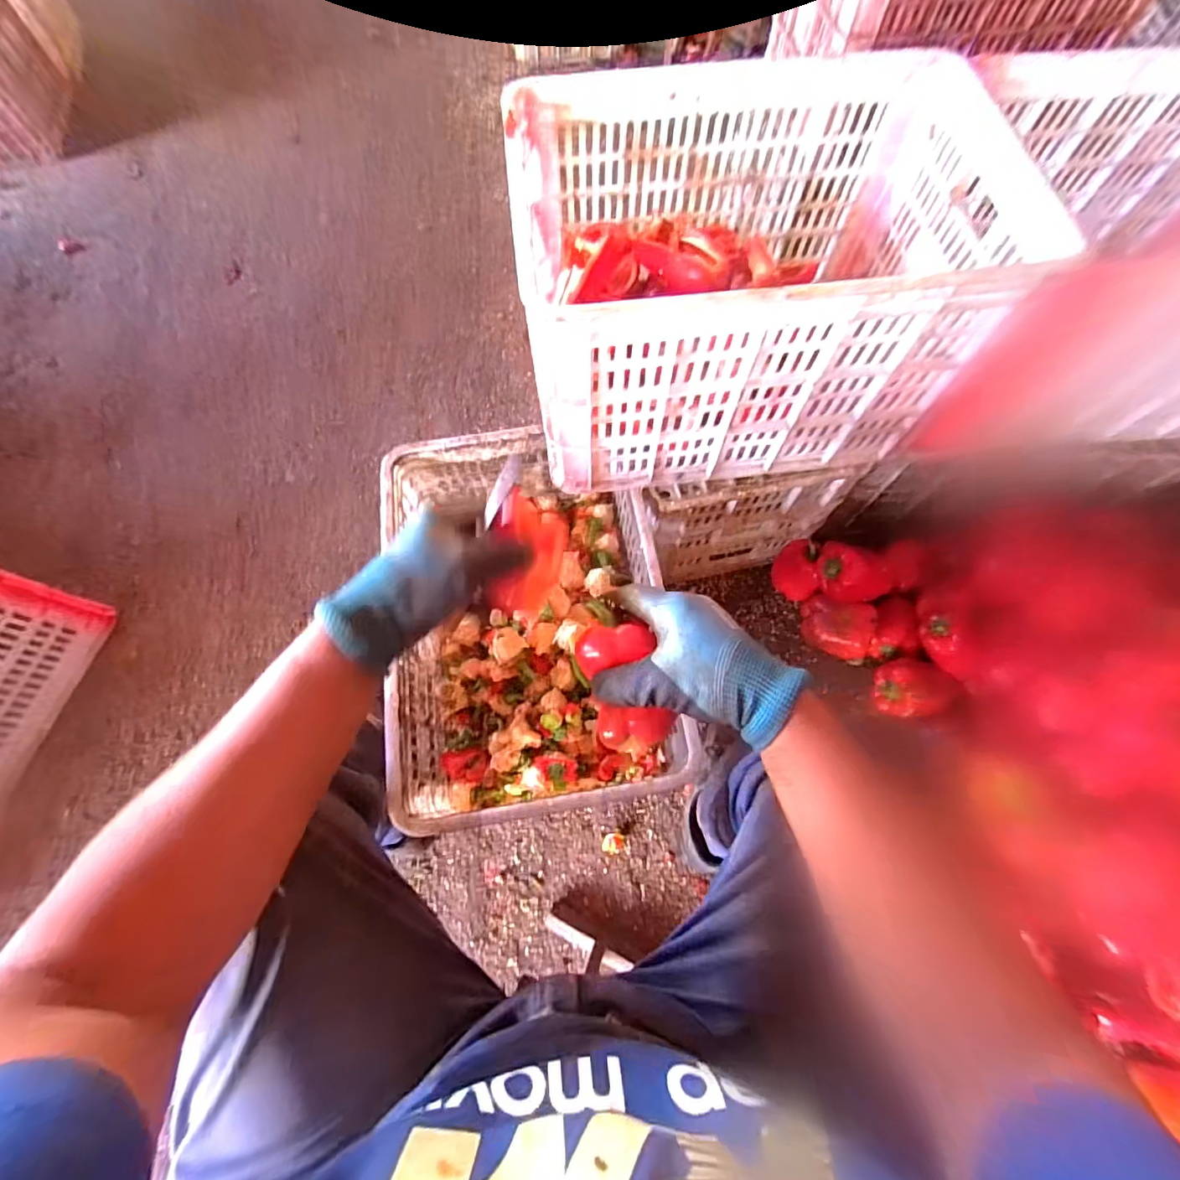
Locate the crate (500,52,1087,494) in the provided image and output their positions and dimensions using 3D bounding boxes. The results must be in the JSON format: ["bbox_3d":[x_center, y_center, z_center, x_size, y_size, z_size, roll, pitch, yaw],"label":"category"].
[{"bbox_3d":[0.179,-0.364,0.621,0.502,0.277,0.347,-7,69,-2],"label":"crate"}]

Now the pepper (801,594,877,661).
[{"bbox_3d":[0.425,0.062,0.862,0.108,0.081,0.087,18,70,8],"label":"pepper"}]

